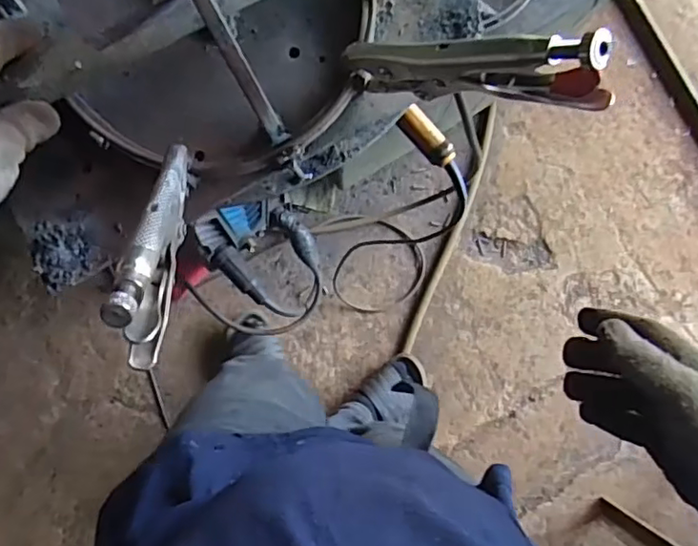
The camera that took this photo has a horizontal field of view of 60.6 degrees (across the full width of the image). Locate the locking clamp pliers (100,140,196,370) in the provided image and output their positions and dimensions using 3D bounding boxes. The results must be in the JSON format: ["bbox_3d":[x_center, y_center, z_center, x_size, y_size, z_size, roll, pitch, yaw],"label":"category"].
[{"bbox_3d":[-0.095,-0.017,0.303,0.012,0.052,0.156,1,41,-5],"label":"locking clamp pliers"}]

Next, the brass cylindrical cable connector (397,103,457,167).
[{"bbox_3d":[0.093,-0.164,0.716,0.027,0.027,0.083,-38,75,-8],"label":"brass cylindrical cable connector"}]

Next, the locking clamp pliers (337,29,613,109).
[{"bbox_3d":[0.060,-0.108,0.327,0.052,0.183,0.014,37,80,-41],"label":"locking clamp pliers"}]

